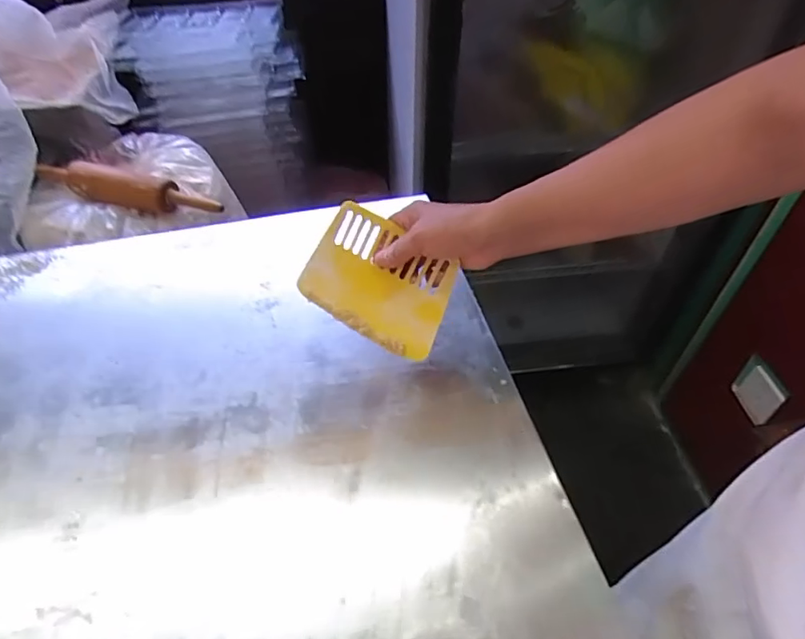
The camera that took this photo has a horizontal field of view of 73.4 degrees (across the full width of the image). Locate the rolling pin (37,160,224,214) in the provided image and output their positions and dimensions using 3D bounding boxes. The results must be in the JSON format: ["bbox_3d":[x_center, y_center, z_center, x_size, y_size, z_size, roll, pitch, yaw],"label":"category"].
[{"bbox_3d":[-0.432,-0.207,0.844,0.310,0.045,0.052,13,52,10],"label":"rolling pin"}]

